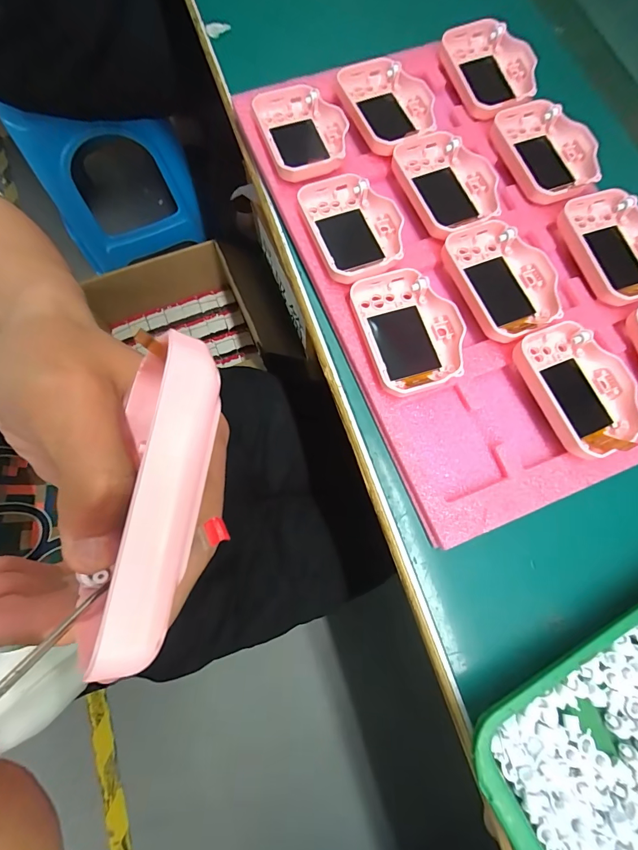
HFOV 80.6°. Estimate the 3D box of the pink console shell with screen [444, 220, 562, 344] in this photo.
[{"bbox_3d":[0.124,-0.097,0.252,0.061,0.016,0.084,-19,76,-5],"label":"pink console shell with screen"}]

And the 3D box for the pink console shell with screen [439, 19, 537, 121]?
[{"bbox_3d":[0.137,-0.283,0.301,0.057,0.021,0.084,-17,76,-5],"label":"pink console shell with screen"}]

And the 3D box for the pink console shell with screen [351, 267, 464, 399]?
[{"bbox_3d":[0.059,-0.062,0.243,0.060,0.014,0.081,-16,76,-5],"label":"pink console shell with screen"}]

